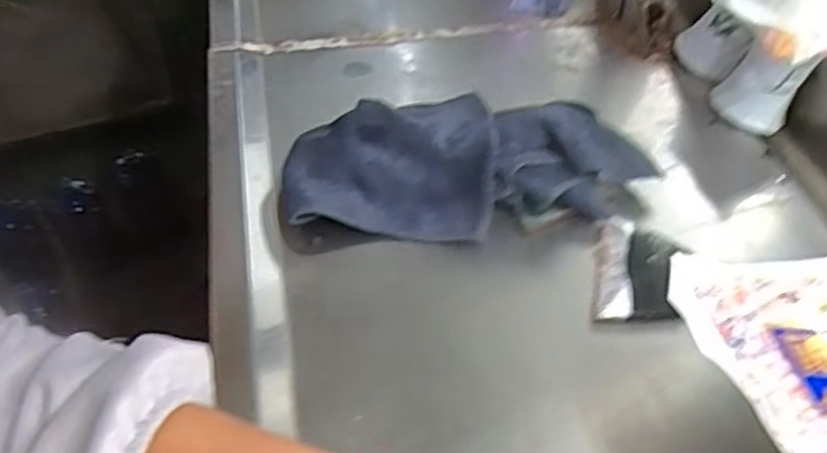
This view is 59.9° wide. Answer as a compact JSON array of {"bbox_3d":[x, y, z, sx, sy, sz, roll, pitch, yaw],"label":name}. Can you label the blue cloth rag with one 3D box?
[{"bbox_3d":[0.036,-0.050,0.508,0.260,0.057,0.123,-9,48,-7],"label":"blue cloth rag"}]

